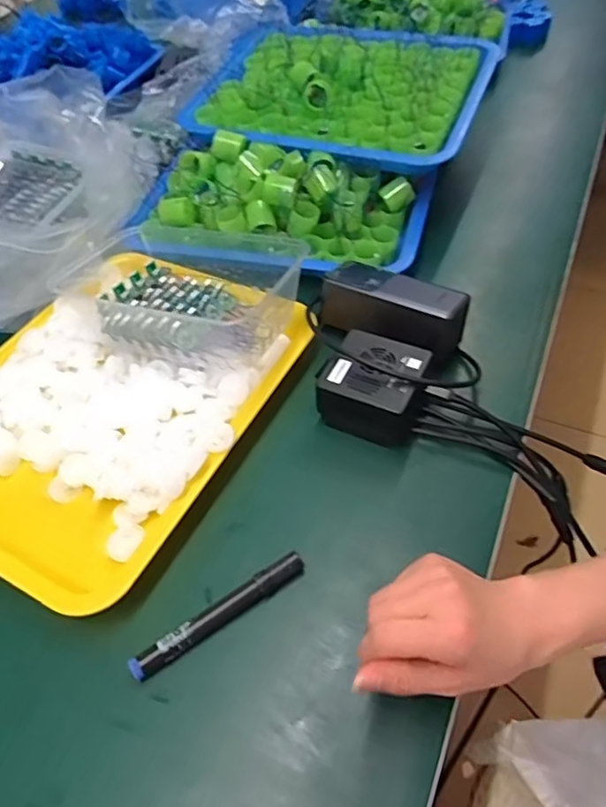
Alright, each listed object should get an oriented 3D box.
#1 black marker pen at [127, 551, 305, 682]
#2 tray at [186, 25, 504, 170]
[{"bbox_3d":[-0.056,0.143,0.400,0.128,0.015,0.016,-30,55,-18],"label":"black marker pen"},{"bbox_3d":[0.047,-0.387,0.700,0.324,0.039,0.271,16,55,17],"label":"tray"}]

